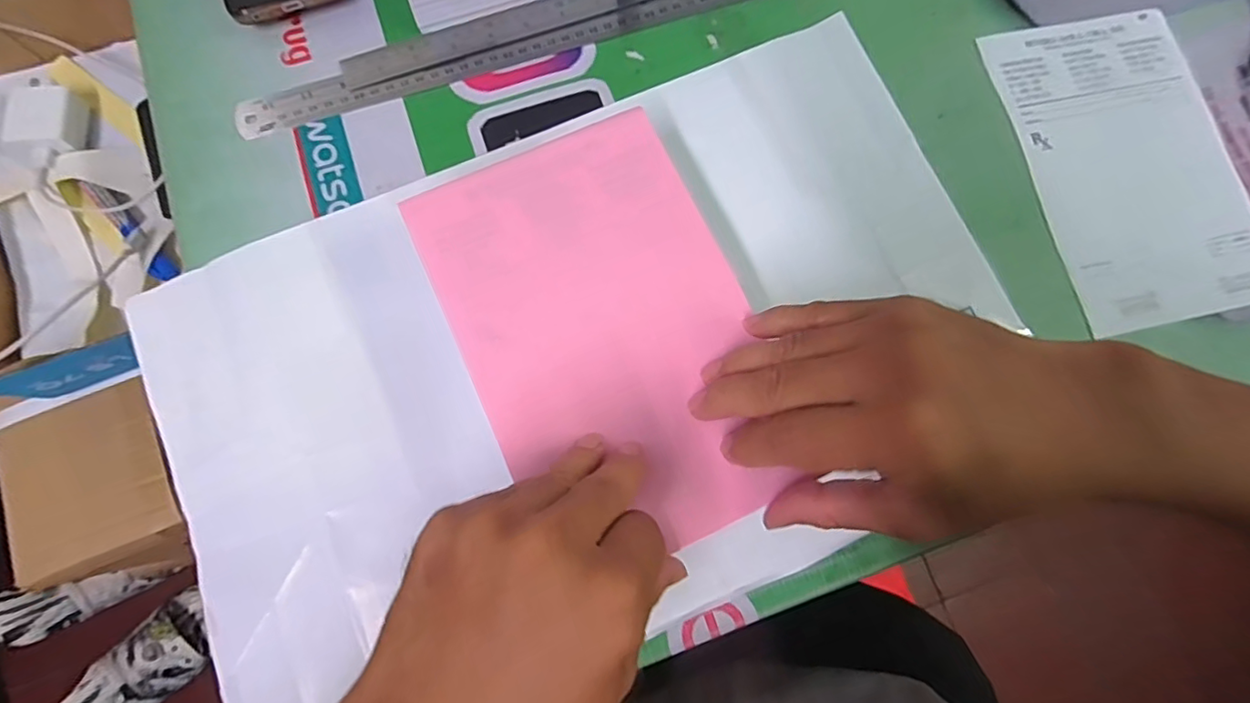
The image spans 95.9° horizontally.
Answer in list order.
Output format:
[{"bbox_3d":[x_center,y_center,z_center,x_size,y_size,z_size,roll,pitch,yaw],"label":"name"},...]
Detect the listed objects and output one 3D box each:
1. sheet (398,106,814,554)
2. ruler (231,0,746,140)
[{"bbox_3d":[-0.009,-0.011,0.271,0.132,0.009,0.206,-24,80,-6],"label":"sheet"},{"bbox_3d":[-0.022,-0.216,0.373,0.458,0.005,0.028,-18,77,-5],"label":"ruler"}]

